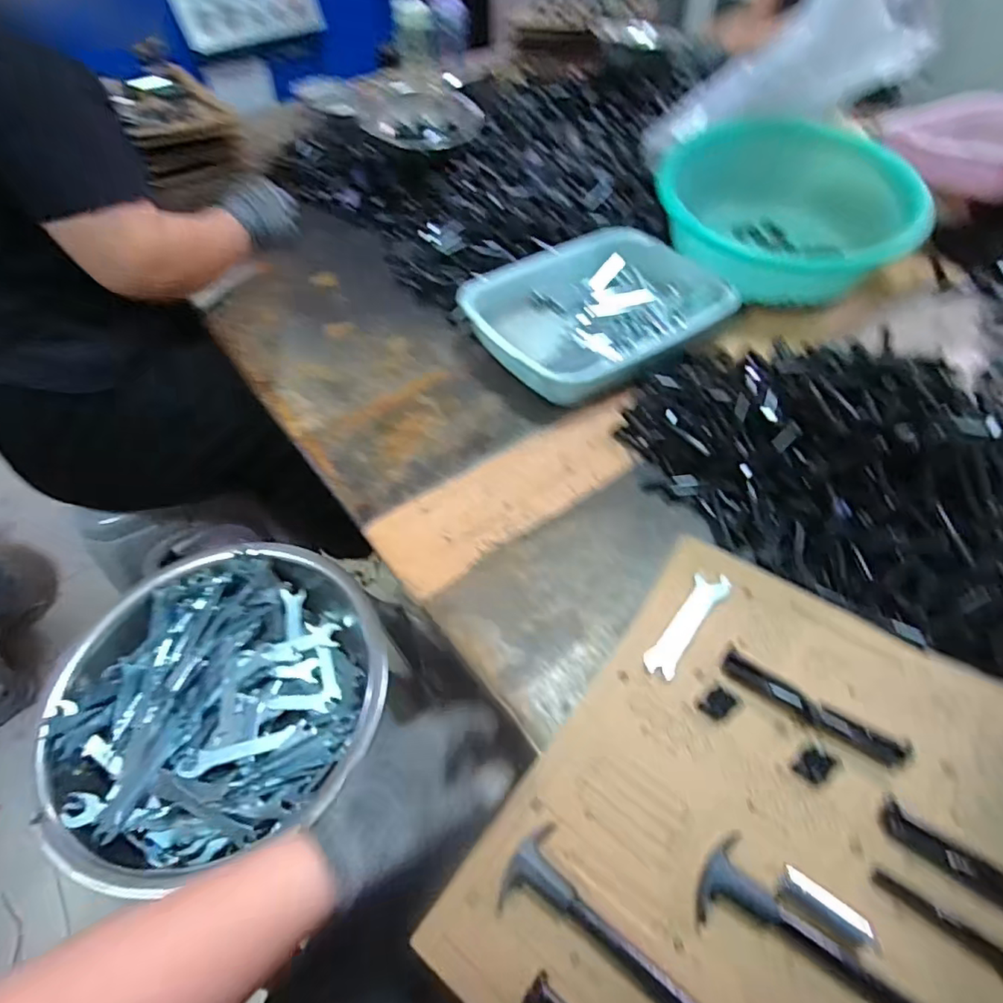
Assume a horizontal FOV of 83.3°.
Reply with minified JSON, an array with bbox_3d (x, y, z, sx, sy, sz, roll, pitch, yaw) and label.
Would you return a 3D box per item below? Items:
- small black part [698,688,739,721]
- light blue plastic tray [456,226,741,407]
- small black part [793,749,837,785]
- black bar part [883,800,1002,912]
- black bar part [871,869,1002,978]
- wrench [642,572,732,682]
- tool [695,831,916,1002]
[{"bbox_3d":[0.164,0.153,0.426,0.025,0.004,0.017,-31,55,-21],"label":"small black part"},{"bbox_3d":[0.130,-0.262,0.754,0.335,0.055,0.258,-30,55,-21],"label":"light blue plastic tray"},{"bbox_3d":[0.218,0.184,0.393,0.023,0.004,0.018,-38,58,-25],"label":"small black part"},{"bbox_3d":[0.280,0.222,0.350,0.078,0.010,0.021,33,59,26],"label":"black bar part"},{"bbox_3d":[0.262,0.247,0.333,0.074,0.009,0.014,31,58,25],"label":"black bar part"},{"bbox_3d":[0.154,0.099,0.466,0.026,0.008,0.107,32,59,26],"label":"wrench"},{"bbox_3d":[0.180,0.261,0.330,0.128,0.011,0.053,31,58,25],"label":"tool"}]

